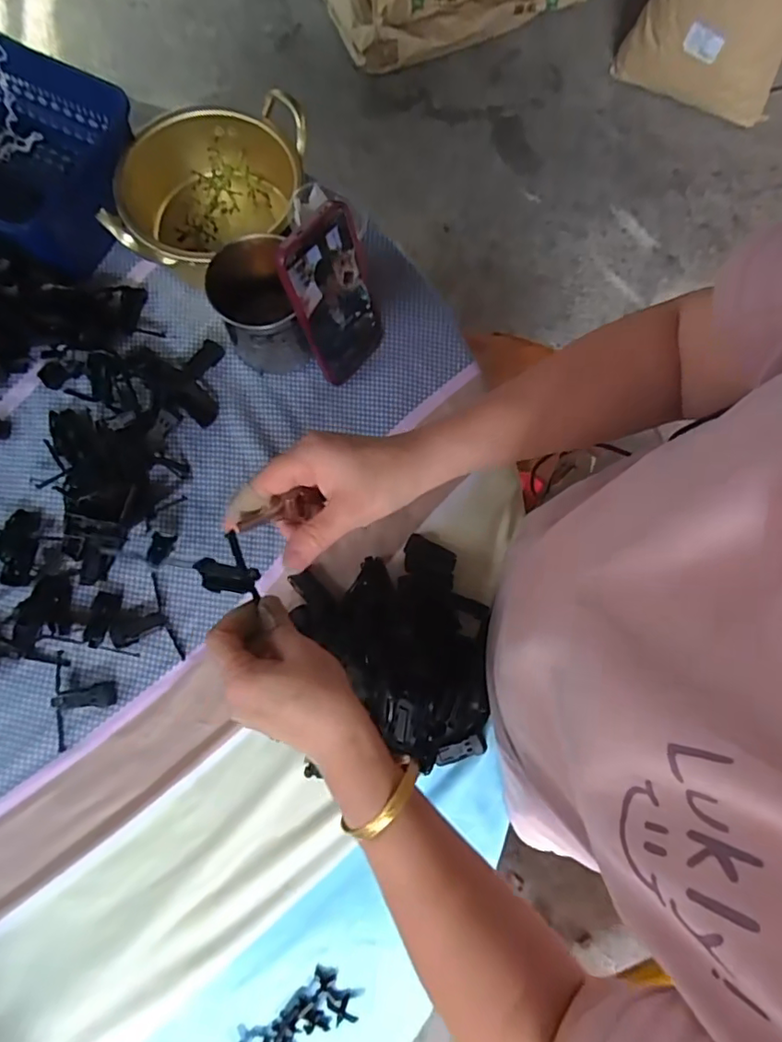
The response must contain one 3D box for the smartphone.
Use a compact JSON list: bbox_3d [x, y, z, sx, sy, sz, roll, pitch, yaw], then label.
[{"bbox_3d":[-0.048,-0.192,0.496,0.009,0.156,0.078,39,79,25],"label":"smartphone"}]

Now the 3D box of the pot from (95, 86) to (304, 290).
[{"bbox_3d":[-0.169,-0.316,0.553,0.159,0.086,0.170,0,77,-2],"label":"pot"}]

